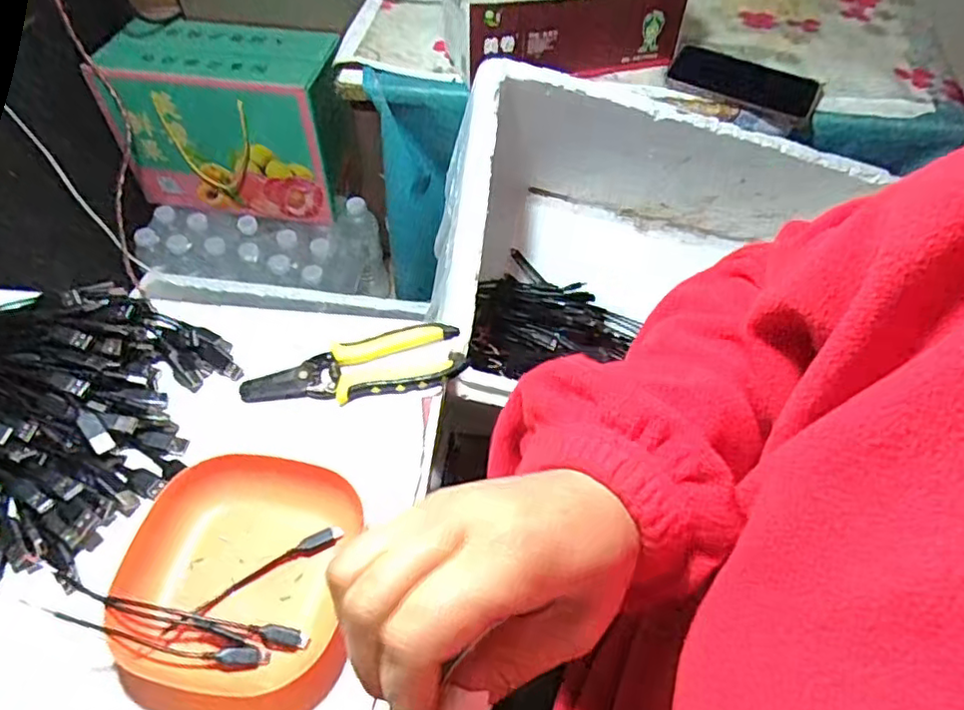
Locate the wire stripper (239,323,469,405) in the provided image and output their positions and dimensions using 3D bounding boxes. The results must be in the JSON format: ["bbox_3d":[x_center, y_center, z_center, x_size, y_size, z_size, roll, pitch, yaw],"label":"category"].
[{"bbox_3d":[-0.099,0.009,0.500,0.169,0.015,0.059,-9,53,-9],"label":"wire stripper"}]

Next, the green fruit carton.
[{"bbox_3d":[-0.377,-0.361,0.997,0.328,0.238,0.145,7,52,4],"label":"green fruit carton"}]

